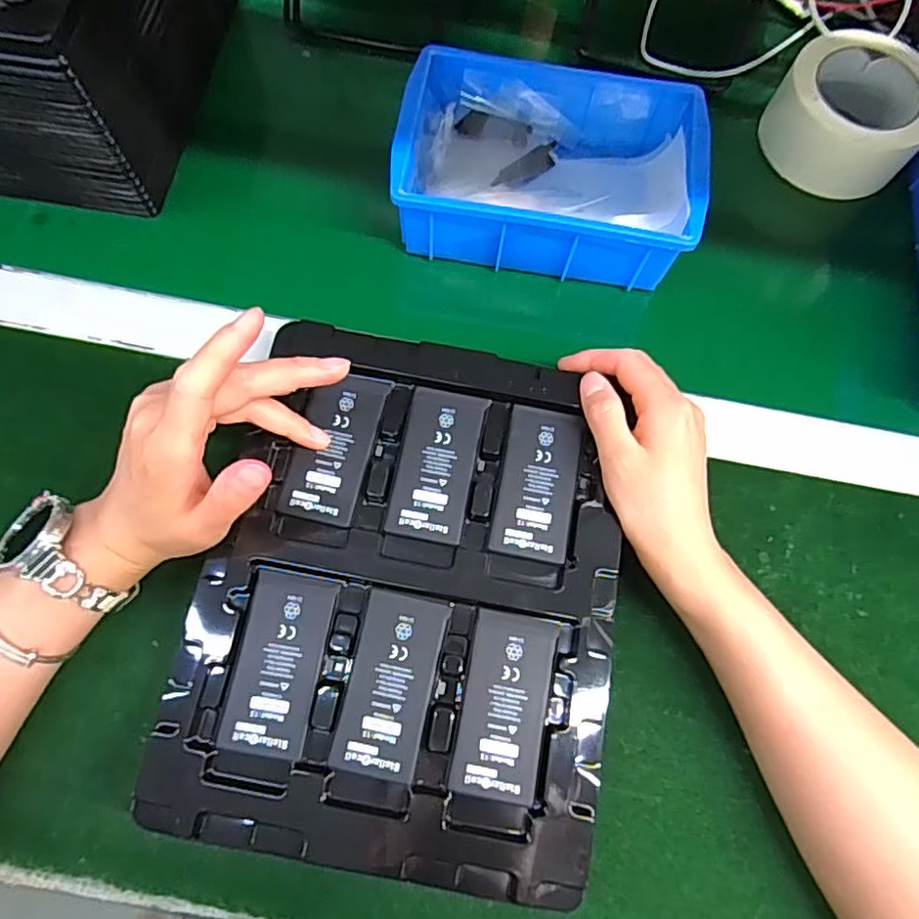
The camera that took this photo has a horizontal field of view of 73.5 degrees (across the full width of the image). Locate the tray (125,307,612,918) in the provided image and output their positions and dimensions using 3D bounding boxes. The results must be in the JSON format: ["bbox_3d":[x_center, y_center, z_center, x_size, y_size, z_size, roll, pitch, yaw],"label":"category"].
[{"bbox_3d":[-0.025,0.064,0.328,0.215,0.013,0.270,9,72,1],"label":"tray"}]

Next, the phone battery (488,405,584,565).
[{"bbox_3d":[0.045,0.013,0.350,0.043,0.004,0.086,11,72,1],"label":"phone battery"}]

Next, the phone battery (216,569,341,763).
[{"bbox_3d":[-0.092,0.104,0.316,0.044,0.004,0.088,9,72,1],"label":"phone battery"}]

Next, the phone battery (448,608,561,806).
[{"bbox_3d":[0.024,0.124,0.314,0.043,0.004,0.087,11,72,1],"label":"phone battery"}]

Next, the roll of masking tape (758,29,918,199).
[{"bbox_3d":[0.291,-0.256,0.462,0.108,0.049,0.116,1,72,-2],"label":"roll of masking tape"}]

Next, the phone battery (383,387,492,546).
[{"bbox_3d":[-0.013,0.002,0.350,0.043,0.004,0.087,11,72,1],"label":"phone battery"}]

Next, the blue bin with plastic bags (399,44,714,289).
[{"bbox_3d":[0.061,-0.203,0.428,0.195,0.057,0.134,7,72,0],"label":"blue bin with plastic bags"}]

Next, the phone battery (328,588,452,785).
[{"bbox_3d":[-0.034,0.114,0.314,0.042,0.004,0.088,13,72,2],"label":"phone battery"}]

